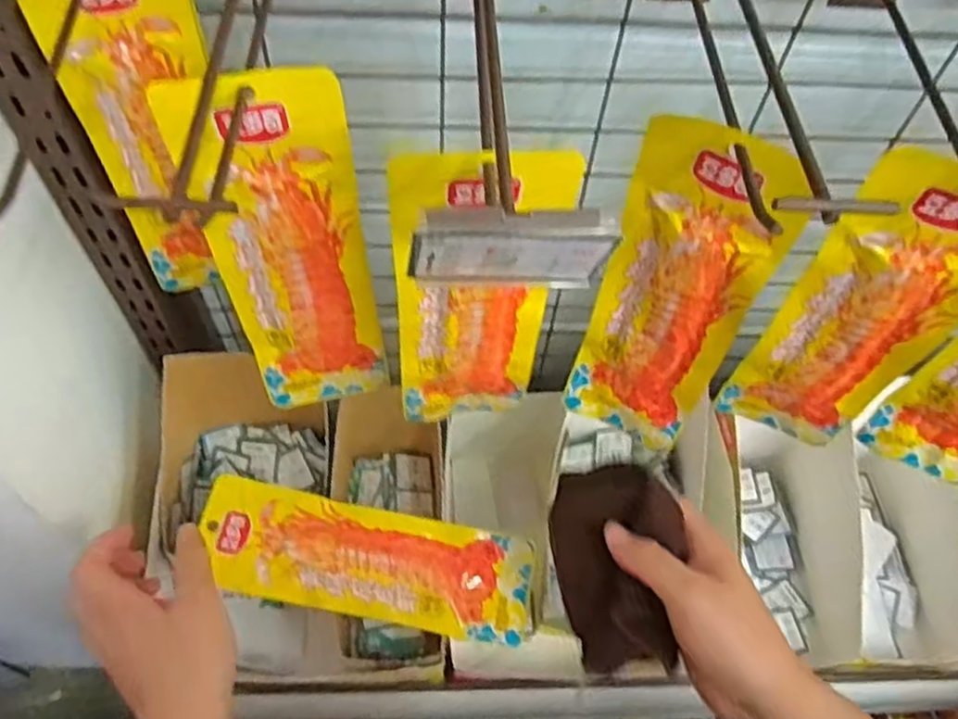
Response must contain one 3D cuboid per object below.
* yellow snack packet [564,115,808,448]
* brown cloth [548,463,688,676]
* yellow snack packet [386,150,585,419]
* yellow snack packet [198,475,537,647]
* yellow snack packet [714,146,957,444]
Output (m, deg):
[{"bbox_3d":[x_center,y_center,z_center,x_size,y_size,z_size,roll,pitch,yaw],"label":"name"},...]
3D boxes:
[{"bbox_3d":[0.094,-0.023,0.378,0.075,0.217,0.019,26,61,11],"label":"yellow snack packet"},{"bbox_3d":[0.078,0.111,0.403,0.059,0.059,0.102,-11,61,-10],"label":"brown cloth"},{"bbox_3d":[-0.003,-0.020,0.367,0.074,0.210,0.014,-1,59,-5],"label":"yellow snack packet"},{"bbox_3d":[-0.074,0.139,0.506,0.225,0.017,0.073,14,59,-1],"label":"yellow snack packet"},{"bbox_3d":[0.192,-0.015,0.379,0.074,0.217,0.015,18,60,6],"label":"yellow snack packet"}]

